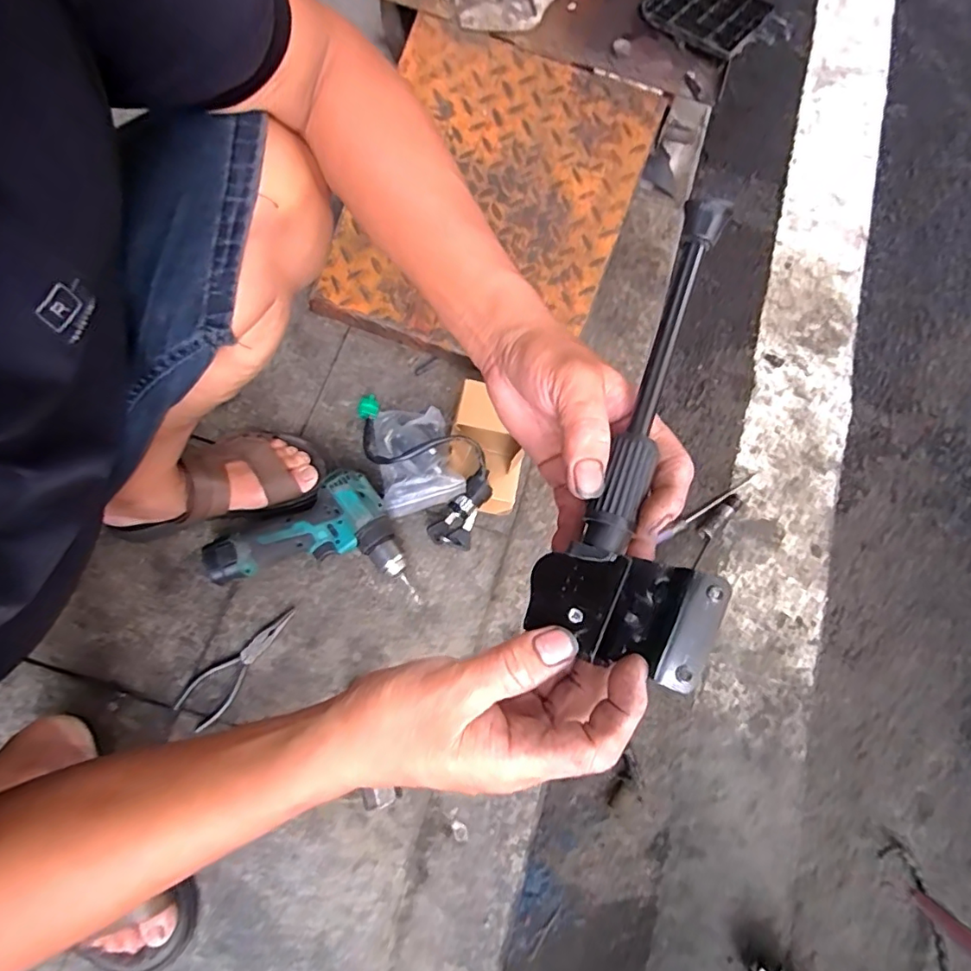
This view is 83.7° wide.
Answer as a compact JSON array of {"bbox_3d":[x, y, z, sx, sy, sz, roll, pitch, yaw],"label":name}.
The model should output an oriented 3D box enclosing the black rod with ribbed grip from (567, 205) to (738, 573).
[{"bbox_3d":[0.088,-0.055,0.282,0.022,0.015,0.200,19,81,4],"label":"black rod with ribbed grip"}]

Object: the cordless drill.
[{"bbox_3d":[-0.211,0.076,0.645,0.215,0.055,0.156,-15,73,-9],"label":"cordless drill"}]

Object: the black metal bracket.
[{"bbox_3d":[0.066,0.061,0.263,0.085,0.027,0.053,18,73,4],"label":"black metal bracket"}]

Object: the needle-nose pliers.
[{"bbox_3d":[-0.287,0.203,0.628,0.047,0.004,0.158,38,73,8],"label":"needle-nose pliers"}]

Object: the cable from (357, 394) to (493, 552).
[{"bbox_3d":[-0.079,-0.037,0.689,0.111,0.050,0.242,-38,78,-15],"label":"cable"}]

